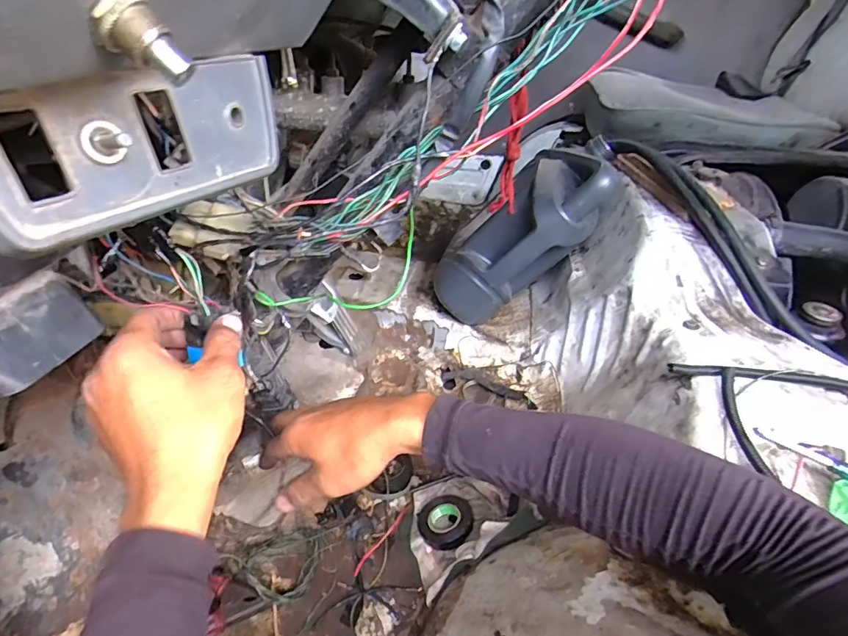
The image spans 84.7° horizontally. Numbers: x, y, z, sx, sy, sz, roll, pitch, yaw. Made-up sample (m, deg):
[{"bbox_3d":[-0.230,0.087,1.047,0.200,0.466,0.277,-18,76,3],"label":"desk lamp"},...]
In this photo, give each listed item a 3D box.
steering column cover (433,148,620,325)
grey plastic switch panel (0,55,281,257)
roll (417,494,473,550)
[{"bbox_3d":[0.149,-0.132,0.730,0.105,0.316,0.180,38,30,-16],"label":"steering column cover"},{"bbox_3d":[-0.113,-0.071,0.190,0.019,0.052,0.140,20,37,23],"label":"grey plastic switch panel"},{"bbox_3d":[0.024,0.239,0.543,0.064,0.022,0.057,-9,39,11],"label":"roll"}]

